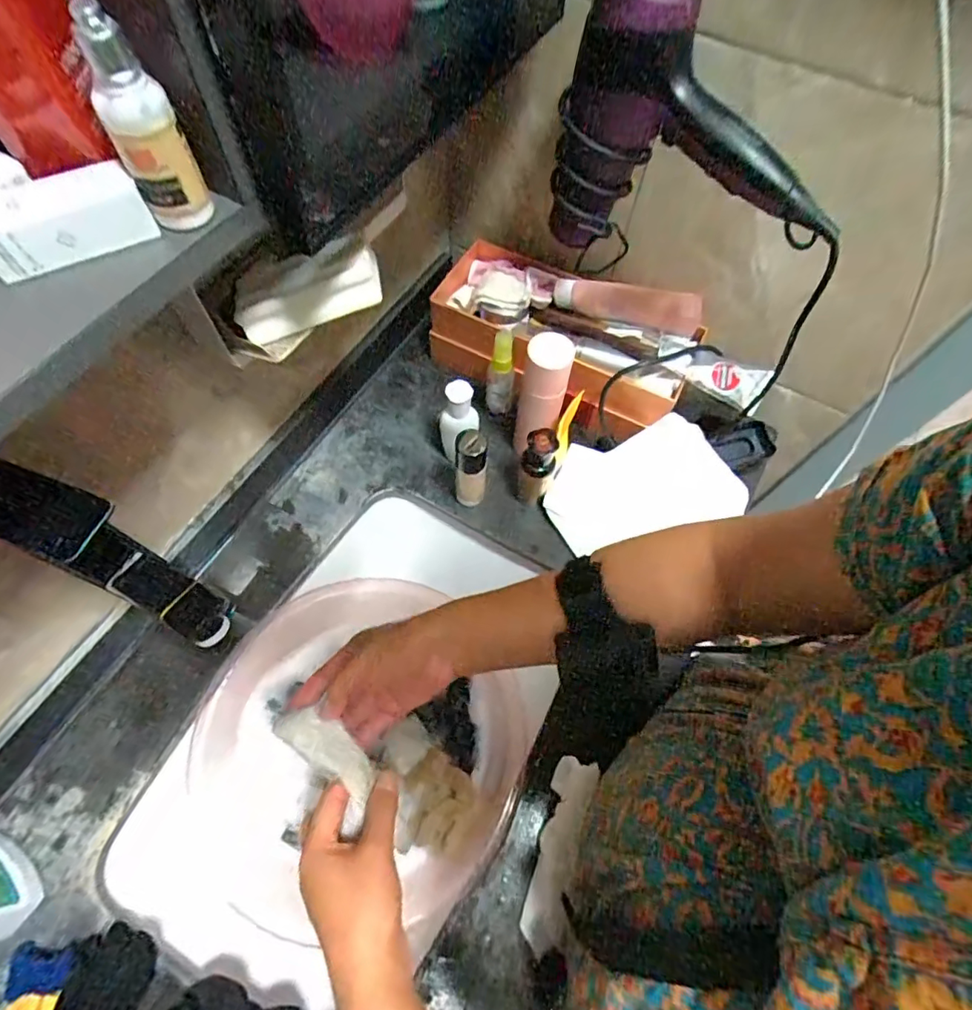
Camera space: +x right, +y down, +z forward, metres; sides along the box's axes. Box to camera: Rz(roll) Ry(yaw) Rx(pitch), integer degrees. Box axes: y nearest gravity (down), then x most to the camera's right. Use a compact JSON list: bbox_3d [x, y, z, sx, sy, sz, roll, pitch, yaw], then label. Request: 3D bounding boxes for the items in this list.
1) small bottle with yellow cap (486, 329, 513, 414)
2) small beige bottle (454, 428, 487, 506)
[{"bbox_3d":[0.017,-0.154,0.611,0.027,0.108,0.032,11,64,3],"label":"small bottle with yellow cap"},{"bbox_3d":[-0.017,-0.039,0.578,0.033,0.109,0.033,2,64,-2],"label":"small beige bottle"}]

